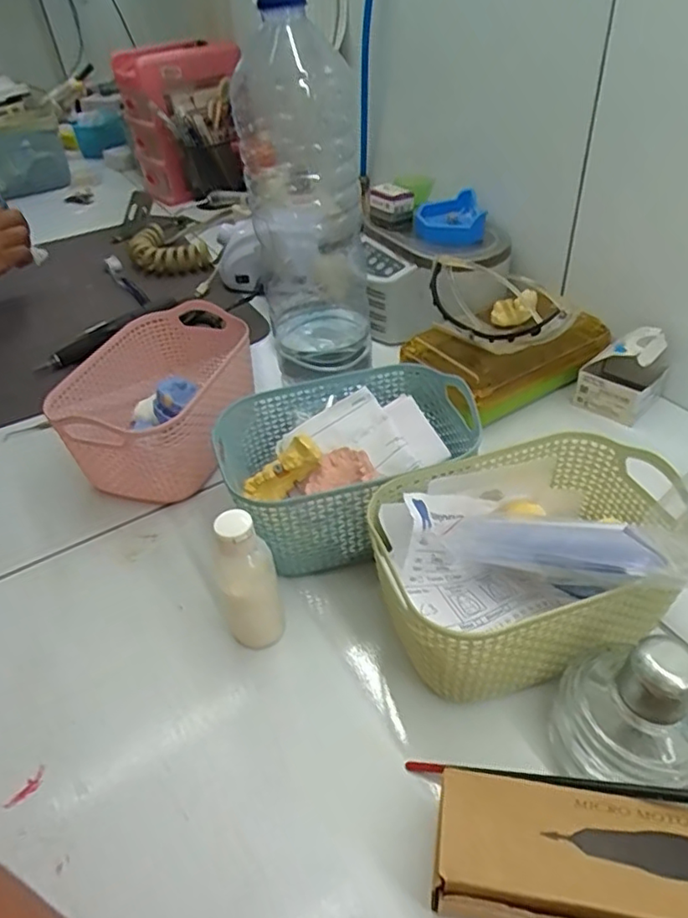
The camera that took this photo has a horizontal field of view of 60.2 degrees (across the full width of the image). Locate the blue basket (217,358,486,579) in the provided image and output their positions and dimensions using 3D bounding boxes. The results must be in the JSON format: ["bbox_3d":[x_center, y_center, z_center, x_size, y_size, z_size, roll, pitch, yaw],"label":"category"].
[{"bbox_3d":[0.010,0.004,0.428,0.180,0.078,0.127,-16,42,-11],"label":"blue basket"}]

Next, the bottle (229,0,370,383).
[{"bbox_3d":[-0.030,-0.195,0.472,0.084,0.281,0.093,-9,41,-3],"label":"bottle"}]

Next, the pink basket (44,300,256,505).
[{"bbox_3d":[-0.152,-0.050,0.508,0.144,0.091,0.184,-6,41,-1],"label":"pink basket"}]

